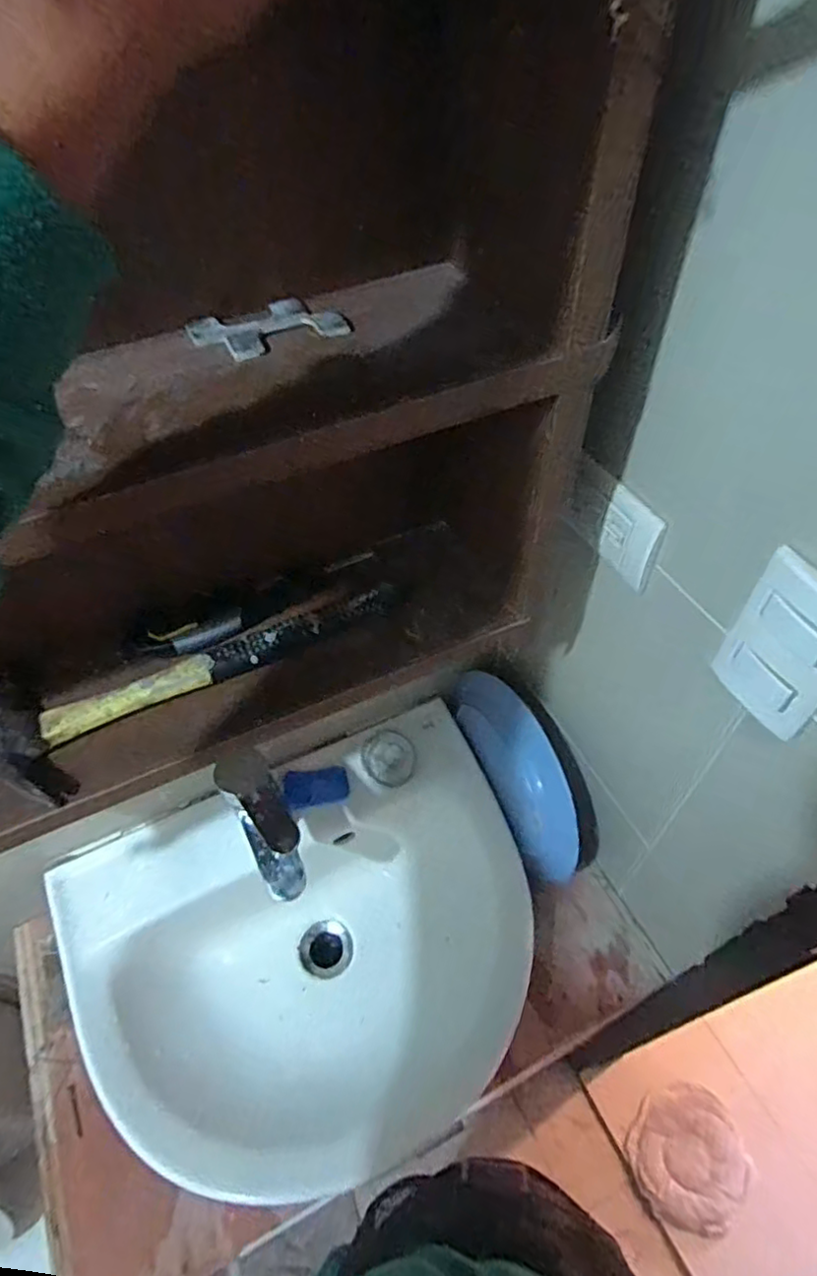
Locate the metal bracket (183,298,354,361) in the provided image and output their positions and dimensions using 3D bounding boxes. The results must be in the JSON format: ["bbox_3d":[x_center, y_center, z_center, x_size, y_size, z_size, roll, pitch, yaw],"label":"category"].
[{"bbox_3d":[-0.075,-0.166,0.346,0.079,0.005,0.043,-21,54,-13],"label":"metal bracket"}]

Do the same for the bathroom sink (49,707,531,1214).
[{"bbox_3d":[-0.090,0.336,0.694,0.466,0.154,0.370,-23,54,-14],"label":"bathroom sink"}]

